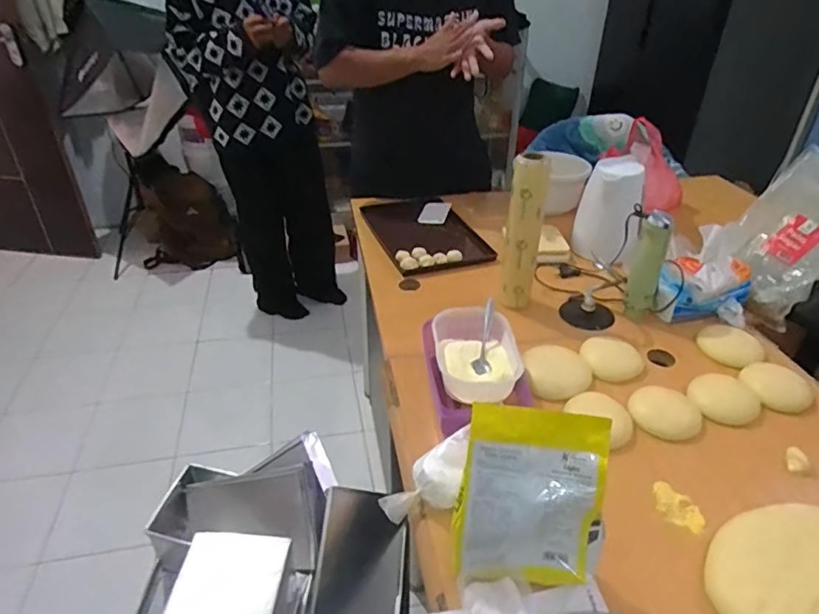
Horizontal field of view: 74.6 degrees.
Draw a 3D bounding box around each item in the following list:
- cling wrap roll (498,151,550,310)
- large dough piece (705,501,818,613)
[{"bbox_3d":[0.220,-0.132,1.044,0.070,0.314,0.058,12,36,16],"label":"cling wrap roll"},{"bbox_3d":[0.445,0.302,0.628,0.216,0.051,0.144,-24,41,-31],"label":"large dough piece"}]

